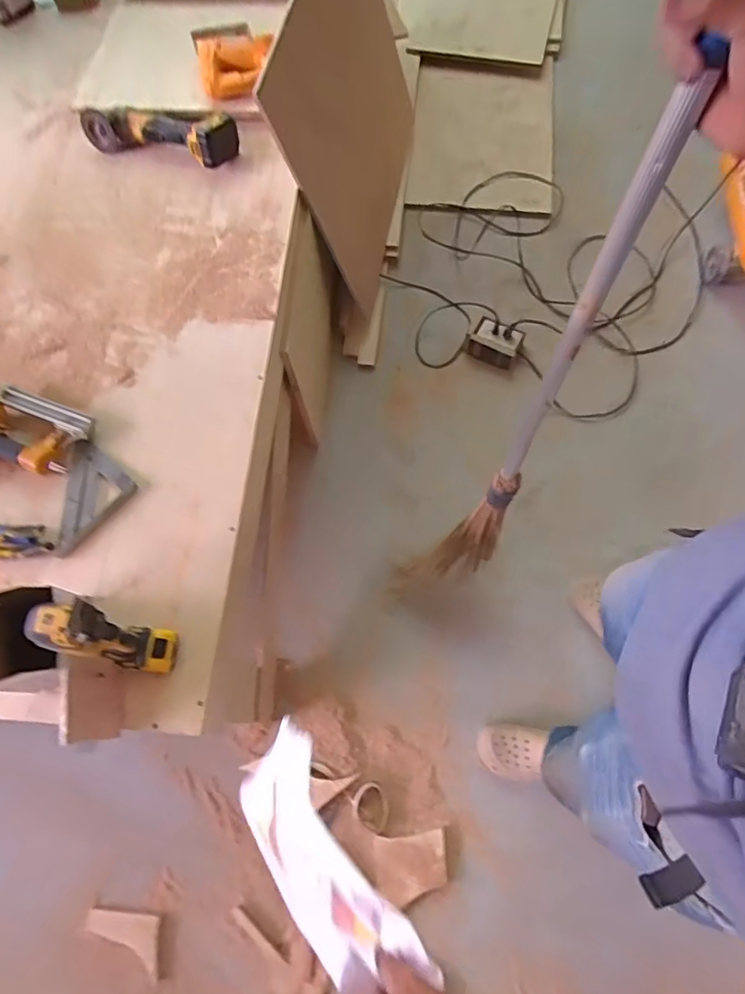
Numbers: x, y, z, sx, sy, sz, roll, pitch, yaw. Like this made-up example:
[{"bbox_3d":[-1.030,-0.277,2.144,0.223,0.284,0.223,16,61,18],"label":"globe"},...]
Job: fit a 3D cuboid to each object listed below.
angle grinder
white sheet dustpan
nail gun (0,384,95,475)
[{"bbox_3d":[-0.497,-0.851,1.275,0.386,0.075,0.095,15,69,9],"label":"angle grinder"},{"bbox_3d":[-0.081,0.387,0.639,0.136,0.381,0.097,-49,118,-16],"label":"white sheet dustpan"},{"bbox_3d":[-0.642,-0.122,1.001,0.222,0.059,0.159,15,69,9],"label":"nail gun"}]

